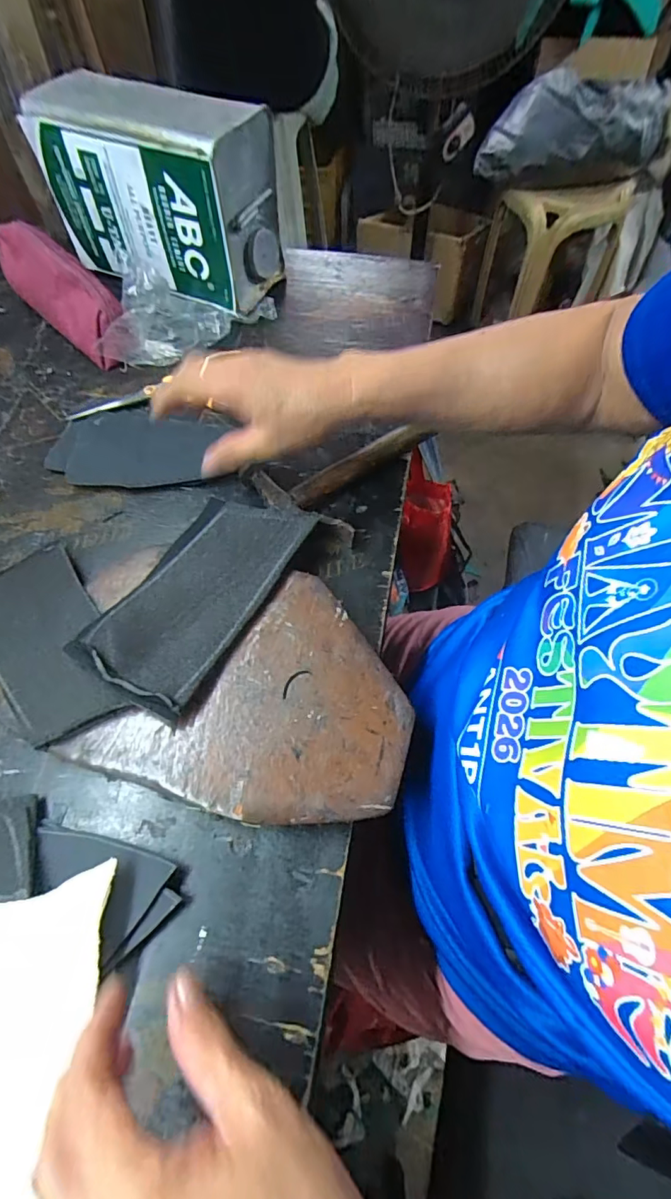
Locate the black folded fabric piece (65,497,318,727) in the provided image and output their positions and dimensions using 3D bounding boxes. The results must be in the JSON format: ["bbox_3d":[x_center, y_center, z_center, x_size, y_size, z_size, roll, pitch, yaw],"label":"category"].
[{"bbox_3d":[-0.099,-0.009,0.363,0.089,0.024,0.181,25,65,15],"label":"black folded fabric piece"}]

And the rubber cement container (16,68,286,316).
[{"bbox_3d":[-0.190,-0.444,0.547,0.240,0.157,0.118,27,65,16],"label":"rubber cement container"}]

